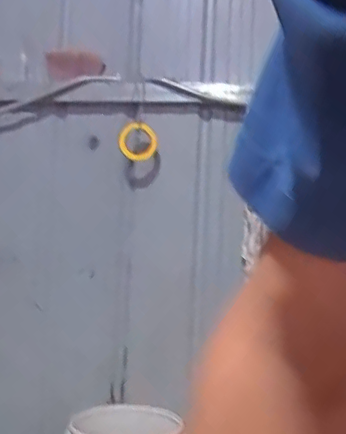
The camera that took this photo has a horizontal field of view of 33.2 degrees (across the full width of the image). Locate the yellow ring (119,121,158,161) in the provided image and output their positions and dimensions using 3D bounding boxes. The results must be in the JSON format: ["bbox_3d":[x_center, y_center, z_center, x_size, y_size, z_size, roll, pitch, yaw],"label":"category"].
[{"bbox_3d":[-0.099,-0.217,1.685,0.122,0.110,0.030,29,-6,-31],"label":"yellow ring"}]

